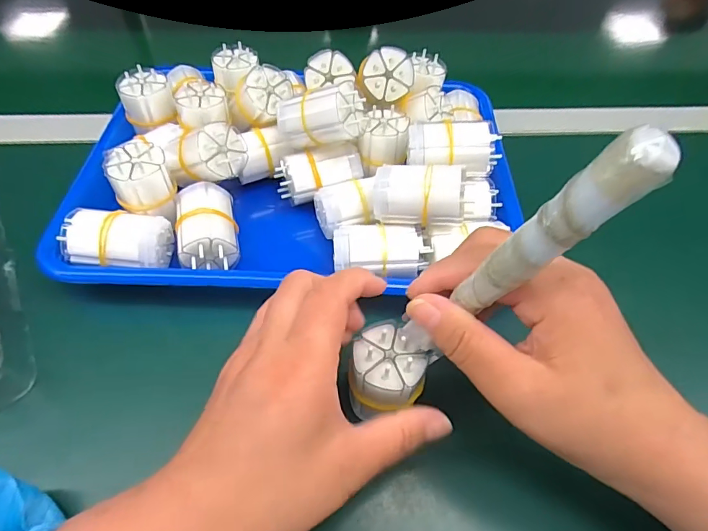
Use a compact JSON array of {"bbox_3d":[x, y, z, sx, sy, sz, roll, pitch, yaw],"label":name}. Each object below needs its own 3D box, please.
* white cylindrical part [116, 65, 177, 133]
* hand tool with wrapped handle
[{"bbox_3d":[-0.167,-0.132,0.363,0.037,0.043,0.033,-21,56,-18],"label":"white cylindrical part"},{"bbox_3d":[0.057,0.004,0.178,0.017,0.146,0.015,28,54,-5],"label":"hand tool with wrapped handle"}]

